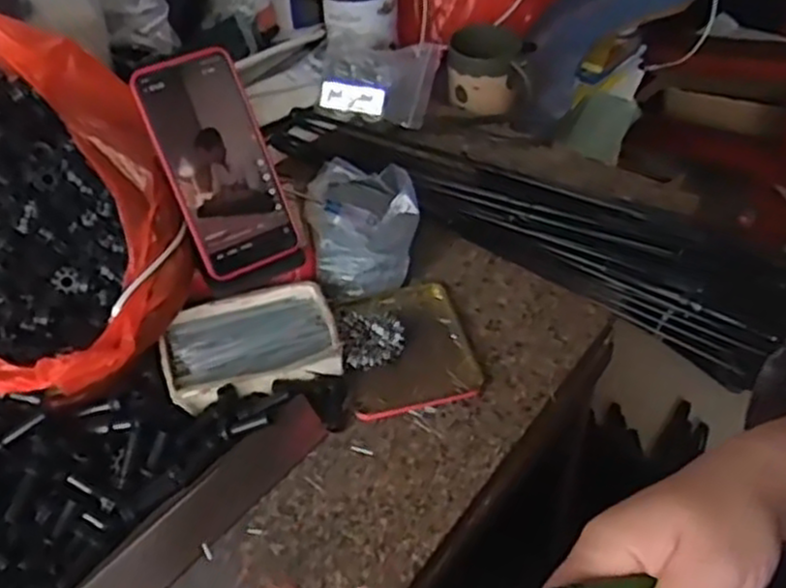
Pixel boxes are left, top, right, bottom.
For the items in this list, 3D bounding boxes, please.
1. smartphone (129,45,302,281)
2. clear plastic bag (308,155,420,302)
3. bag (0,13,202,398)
[{"bbox_3d":[-0.131,-0.098,0.570,0.078,0.164,0.014,-25,12,-21],"label":"smartphone"},{"bbox_3d":[-0.026,-0.063,0.654,0.089,0.055,0.115,-7,46,-6],"label":"clear plastic bag"},{"bbox_3d":[-0.268,-0.082,0.512,0.203,0.206,0.270,-22,49,-19],"label":"bag"}]

